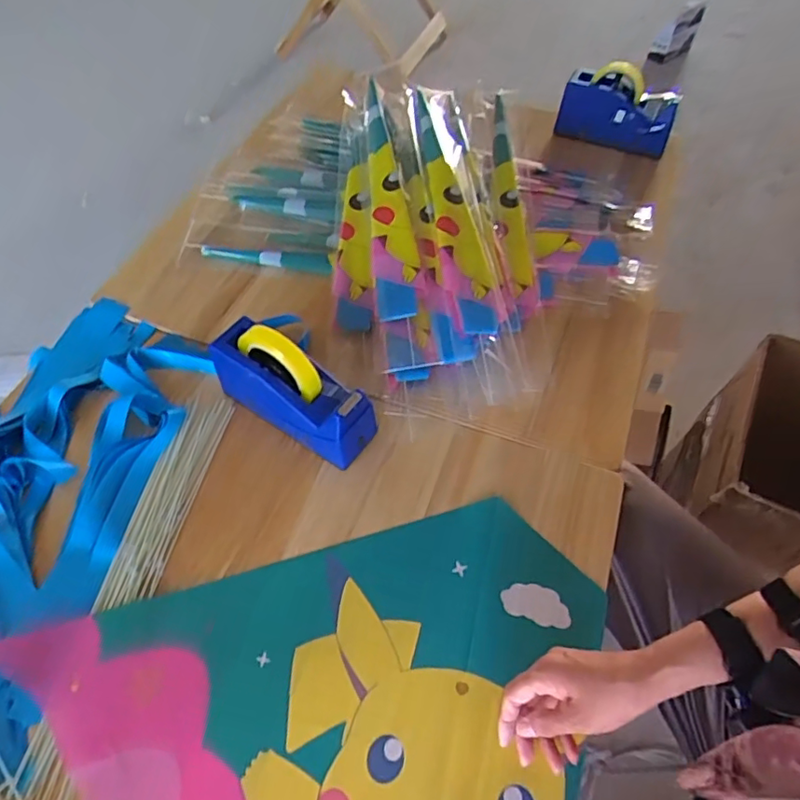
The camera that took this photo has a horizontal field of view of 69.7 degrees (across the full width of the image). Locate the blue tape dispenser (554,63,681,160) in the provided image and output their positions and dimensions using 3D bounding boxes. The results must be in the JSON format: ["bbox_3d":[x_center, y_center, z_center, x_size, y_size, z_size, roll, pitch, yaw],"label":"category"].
[{"bbox_3d":[0.396,-0.532,1.029,0.201,0.111,0.084,18,56,12],"label":"blue tape dispenser"}]

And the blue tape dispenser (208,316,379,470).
[{"bbox_3d":[-0.127,-0.018,0.679,0.204,0.129,0.071,28,58,18],"label":"blue tape dispenser"}]

